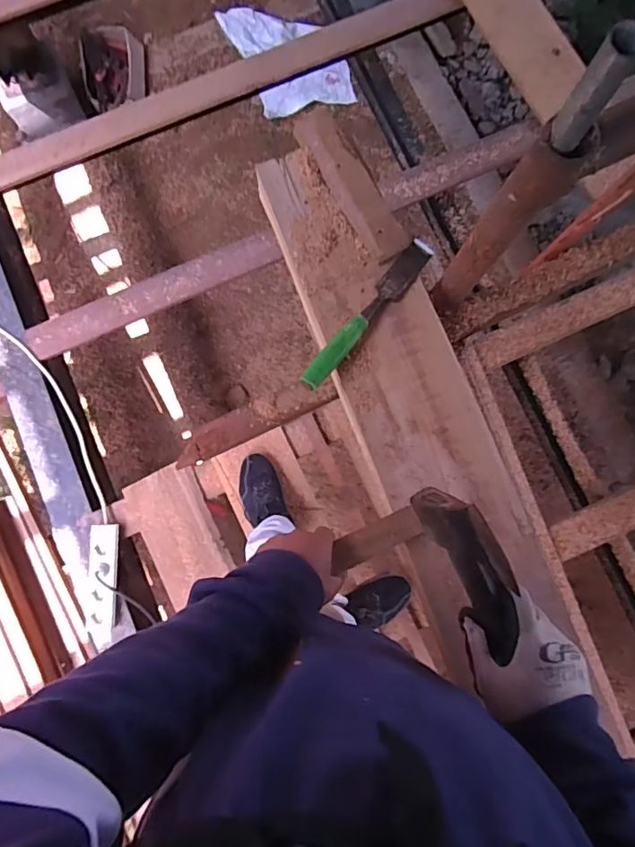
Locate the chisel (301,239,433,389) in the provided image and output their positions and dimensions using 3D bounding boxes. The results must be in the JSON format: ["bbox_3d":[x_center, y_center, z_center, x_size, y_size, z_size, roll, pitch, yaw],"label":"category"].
[{"bbox_3d":[0.064,-0.134,0.628,0.033,0.023,0.236,37,82,5],"label":"chisel"}]

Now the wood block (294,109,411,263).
[{"bbox_3d":[0.044,-0.307,0.665,0.050,0.032,0.210,-33,82,-5],"label":"wood block"}]

